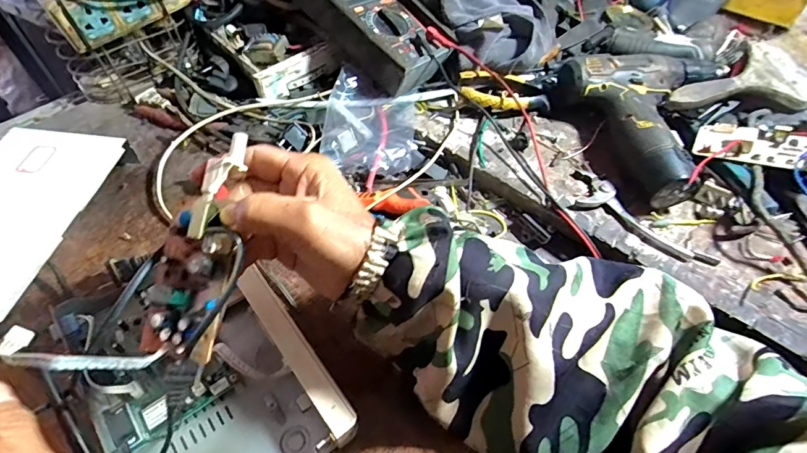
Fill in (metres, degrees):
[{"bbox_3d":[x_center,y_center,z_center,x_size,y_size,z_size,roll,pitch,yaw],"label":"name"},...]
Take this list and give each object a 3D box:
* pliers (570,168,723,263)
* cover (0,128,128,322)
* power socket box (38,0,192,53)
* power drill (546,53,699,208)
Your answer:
[{"bbox_3d":[0.231,-0.009,0.430,0.149,0.012,0.048,32,60,20],"label":"pliers"},{"bbox_3d":[-0.370,-0.003,0.410,0.130,0.039,0.215,6,54,4],"label":"cover"},{"bbox_3d":[-0.310,-0.248,0.478,0.133,0.056,0.036,-37,62,-24],"label":"power socket box"},{"bbox_3d":[0.283,-0.120,0.485,0.160,0.053,0.210,-15,56,-12],"label":"power drill"}]

